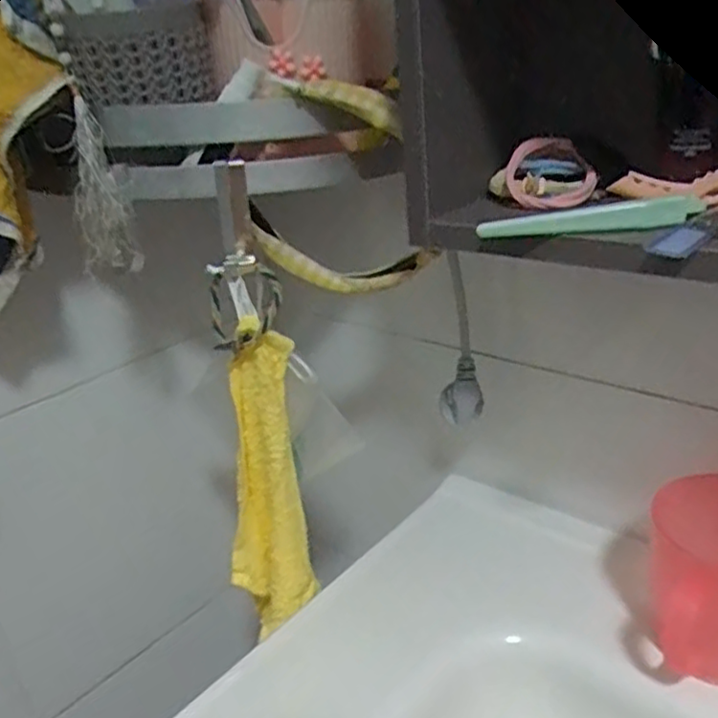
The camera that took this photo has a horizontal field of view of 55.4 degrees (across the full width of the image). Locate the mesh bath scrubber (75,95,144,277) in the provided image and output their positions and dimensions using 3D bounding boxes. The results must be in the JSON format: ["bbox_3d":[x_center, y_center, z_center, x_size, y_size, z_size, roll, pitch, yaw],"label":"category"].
[{"bbox_3d":[-0.165,-0.104,0.435,0.034,0.109,0.034,-14,26,-15],"label":"mesh bath scrubber"}]

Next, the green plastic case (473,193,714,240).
[{"bbox_3d":[0.113,-0.069,0.336,0.106,0.017,0.008,-4,25,5],"label":"green plastic case"}]

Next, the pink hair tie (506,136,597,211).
[{"bbox_3d":[0.106,-0.103,0.385,0.043,0.045,0.006,-36,-8,7],"label":"pink hair tie"}]

